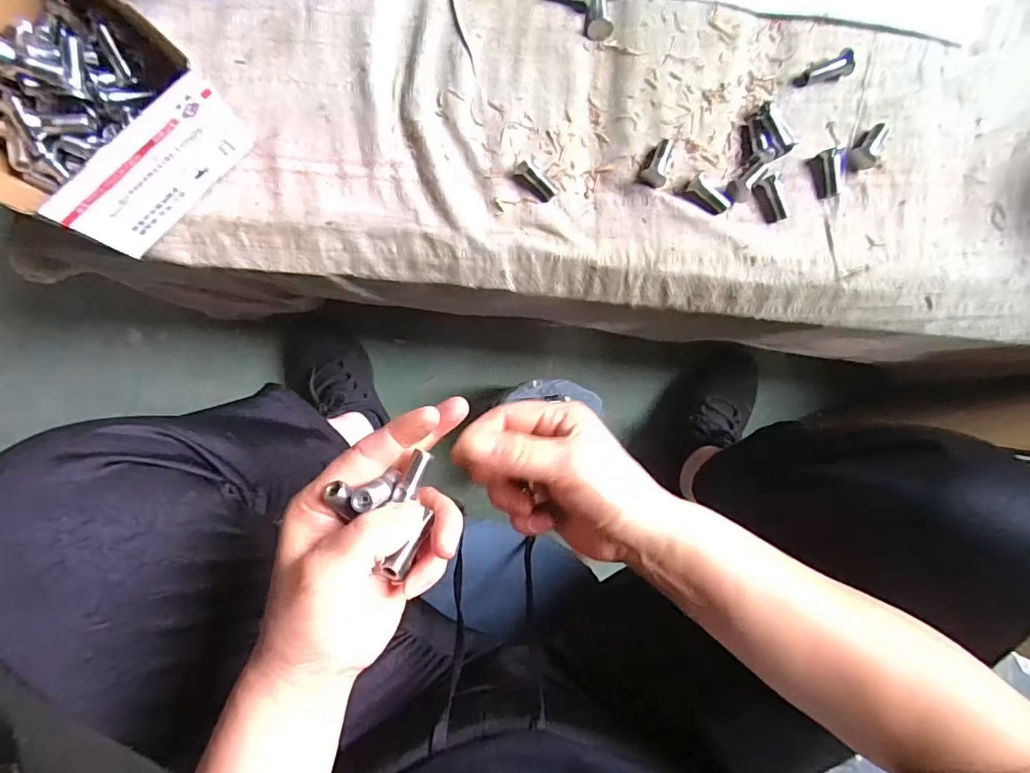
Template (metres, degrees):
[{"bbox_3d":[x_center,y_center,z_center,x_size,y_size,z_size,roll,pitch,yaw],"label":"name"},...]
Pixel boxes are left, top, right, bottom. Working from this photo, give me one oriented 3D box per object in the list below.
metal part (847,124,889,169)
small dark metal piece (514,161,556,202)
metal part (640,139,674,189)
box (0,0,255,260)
[{"bbox_3d":[0.278,-0.187,0.385,0.023,0.010,0.042,36,87,2],"label":"metal part"},{"bbox_3d":[0.015,-0.156,0.378,0.033,0.013,0.012,37,87,2],"label":"small dark metal piece"},{"bbox_3d":[0.110,-0.173,0.380,0.019,0.012,0.038,17,86,0],"label":"metal part"},{"bbox_3d":[-0.295,-0.185,0.335,0.146,0.084,0.138,42,87,2],"label":"box"}]

